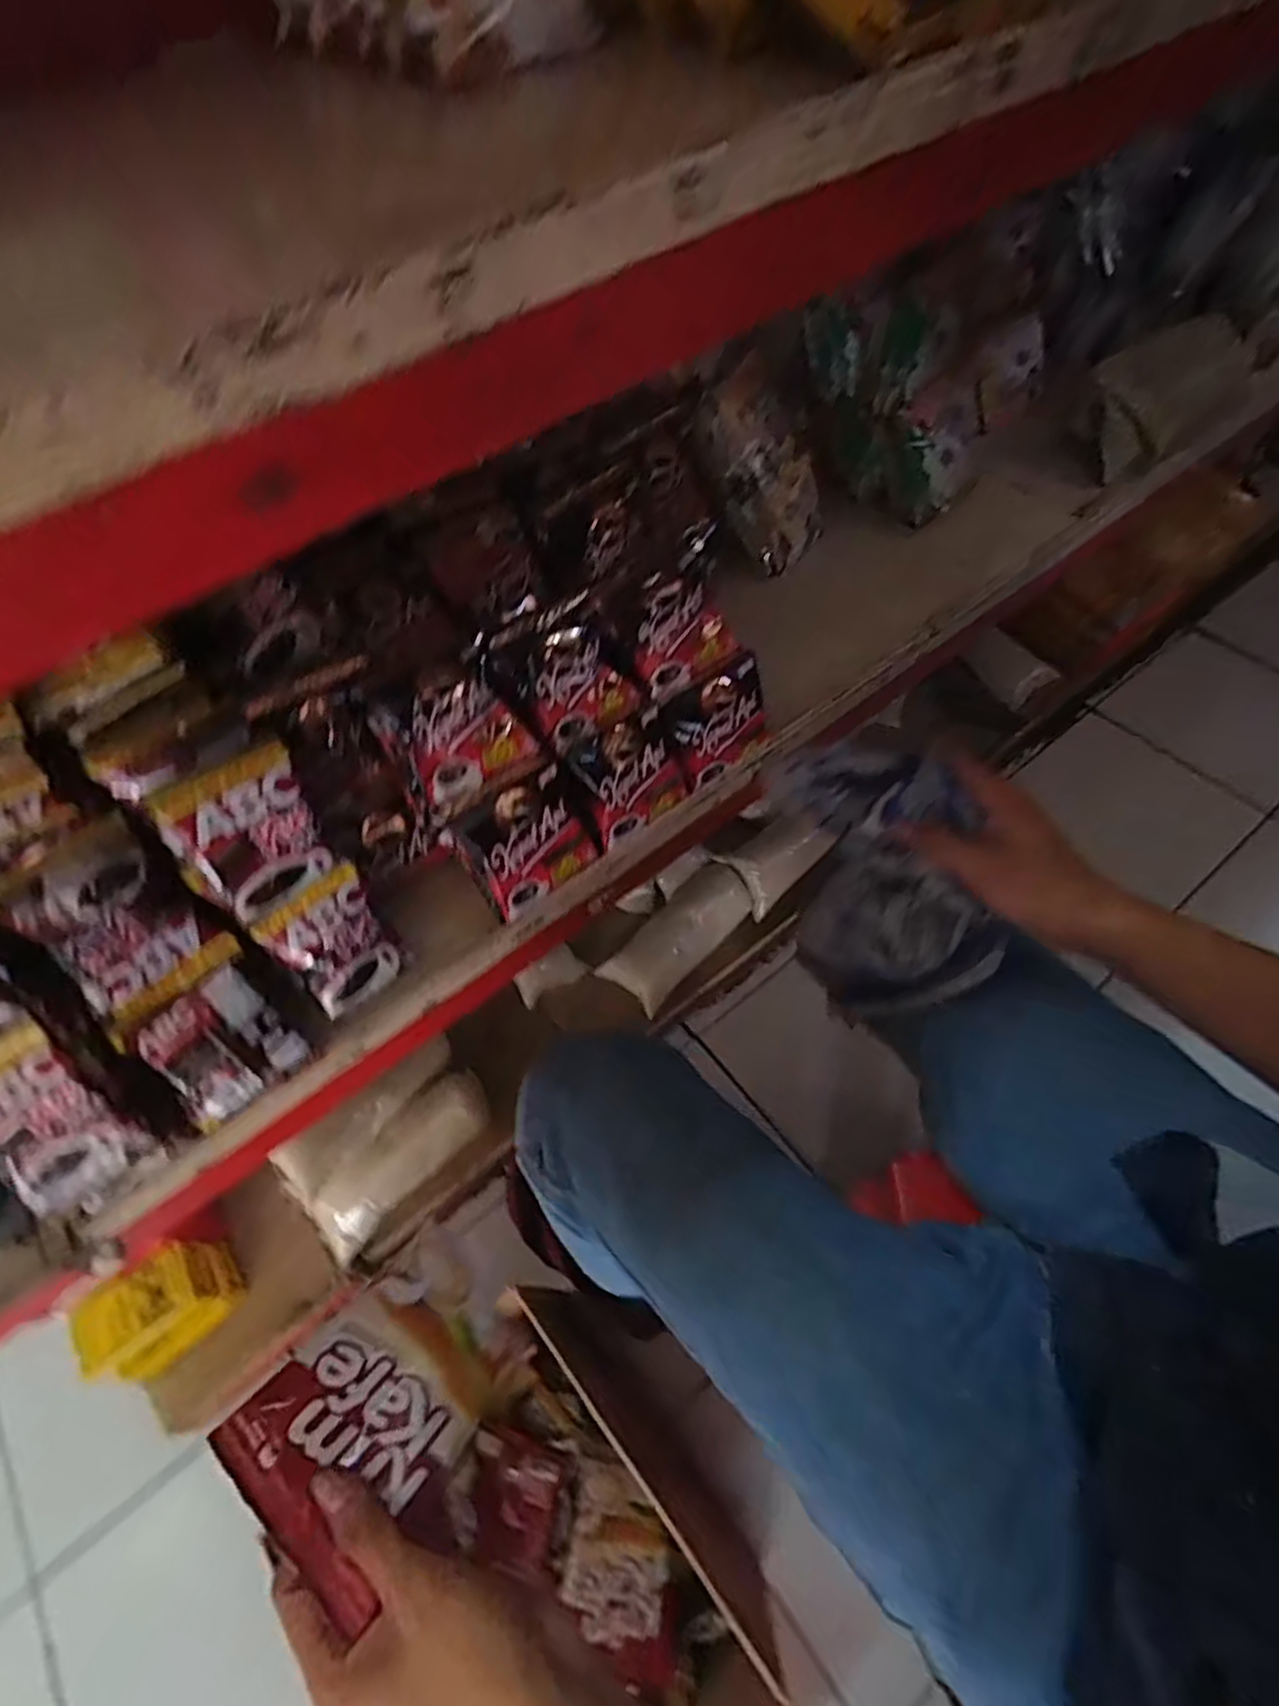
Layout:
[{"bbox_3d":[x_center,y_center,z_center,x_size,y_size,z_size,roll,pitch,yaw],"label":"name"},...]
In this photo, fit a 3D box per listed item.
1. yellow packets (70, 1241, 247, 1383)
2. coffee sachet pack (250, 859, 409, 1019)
[{"bbox_3d":[-0.504,0.478,0.753,0.132,0.084,0.081,-37,63,-17],"label":"yellow packets"},{"bbox_3d":[-0.202,0.061,0.489,0.068,0.086,0.019,-40,35,-20],"label":"coffee sachet pack"}]

